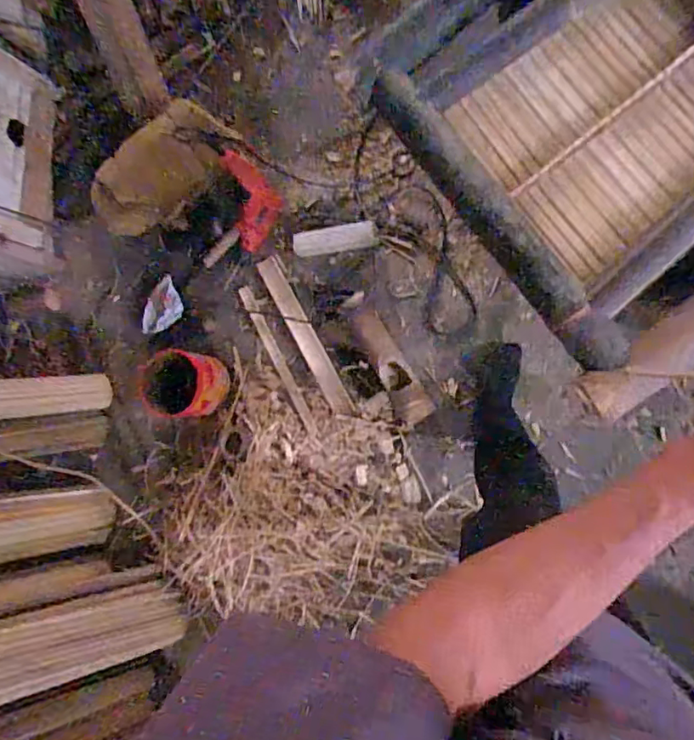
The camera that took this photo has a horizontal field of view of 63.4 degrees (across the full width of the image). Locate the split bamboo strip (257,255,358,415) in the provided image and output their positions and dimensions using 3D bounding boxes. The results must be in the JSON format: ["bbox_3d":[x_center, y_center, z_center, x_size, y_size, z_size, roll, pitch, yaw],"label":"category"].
[{"bbox_3d":[-0.096,-0.079,1.323,0.050,0.018,0.411,-28,85,8],"label":"split bamboo strip"}]

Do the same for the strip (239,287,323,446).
[{"bbox_3d":[-0.157,-0.010,1.327,0.029,0.008,0.408,-27,85,8],"label":"strip"}]

